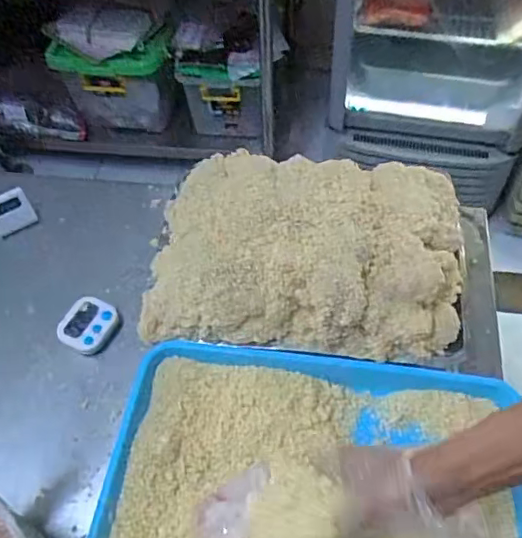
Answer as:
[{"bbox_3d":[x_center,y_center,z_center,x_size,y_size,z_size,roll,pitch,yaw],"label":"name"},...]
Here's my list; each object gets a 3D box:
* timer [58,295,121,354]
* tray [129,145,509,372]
[{"bbox_3d":[-0.214,0.069,0.695,0.068,0.016,0.066,21,59,16],"label":"timer"},{"bbox_3d":[0.084,-0.018,0.672,0.398,0.120,0.253,7,57,8],"label":"tray"}]

